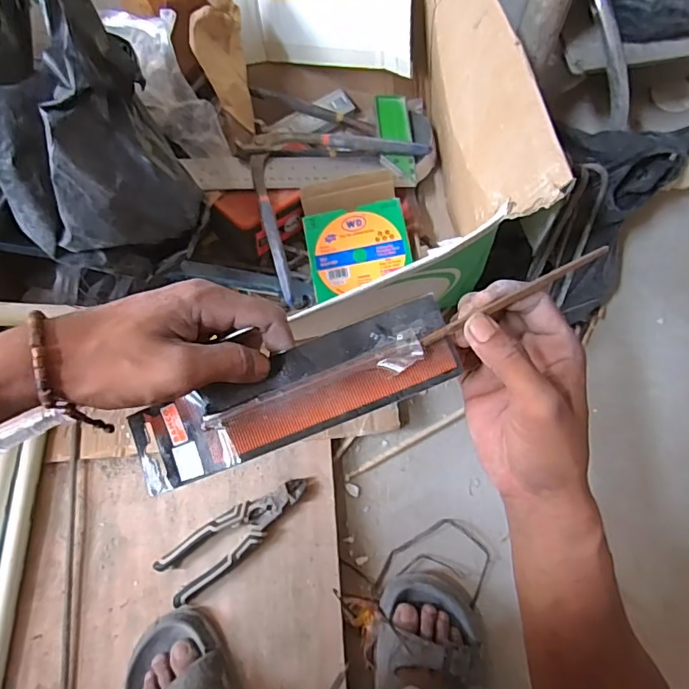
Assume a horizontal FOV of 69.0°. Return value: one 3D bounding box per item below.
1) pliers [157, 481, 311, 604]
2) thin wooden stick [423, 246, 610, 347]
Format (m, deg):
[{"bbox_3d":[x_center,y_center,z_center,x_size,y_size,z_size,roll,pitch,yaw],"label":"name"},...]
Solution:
[{"bbox_3d":[-0.122,0.212,0.571,0.188,0.026,0.054,-36,79,-7],"label":"pliers"},{"bbox_3d":[0.097,-0.028,0.288,0.116,0.004,0.006,-27,78,1],"label":"thin wooden stick"}]

